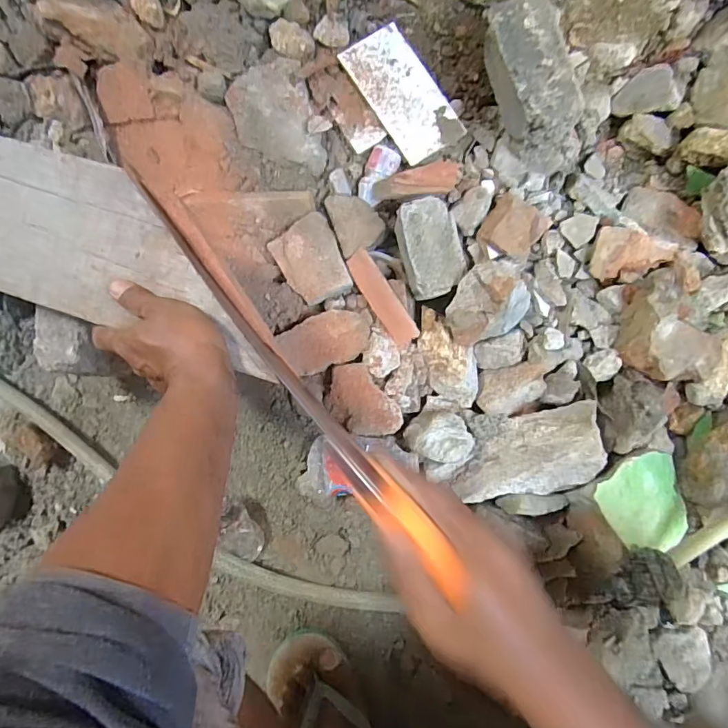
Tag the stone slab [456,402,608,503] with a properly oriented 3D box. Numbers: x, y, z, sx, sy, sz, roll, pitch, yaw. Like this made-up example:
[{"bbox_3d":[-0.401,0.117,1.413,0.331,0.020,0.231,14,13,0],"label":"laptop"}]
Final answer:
[{"bbox_3d":[0.203,0.110,0.599,0.170,0.053,0.099,-5,91,7],"label":"stone slab"}]

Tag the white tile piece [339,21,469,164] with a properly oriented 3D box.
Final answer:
[{"bbox_3d":[0.049,-0.348,0.625,0.087,0.005,0.175,-31,85,-4],"label":"white tile piece"}]

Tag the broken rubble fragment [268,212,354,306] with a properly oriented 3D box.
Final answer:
[{"bbox_3d":[-0.068,-0.130,0.619,0.078,0.018,0.104,-24,89,7],"label":"broken rubble fragment"}]

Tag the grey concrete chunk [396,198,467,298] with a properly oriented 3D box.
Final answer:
[{"bbox_3d":[0.083,-0.140,0.591,0.074,0.046,0.116,-16,91,5],"label":"grey concrete chunk"}]

